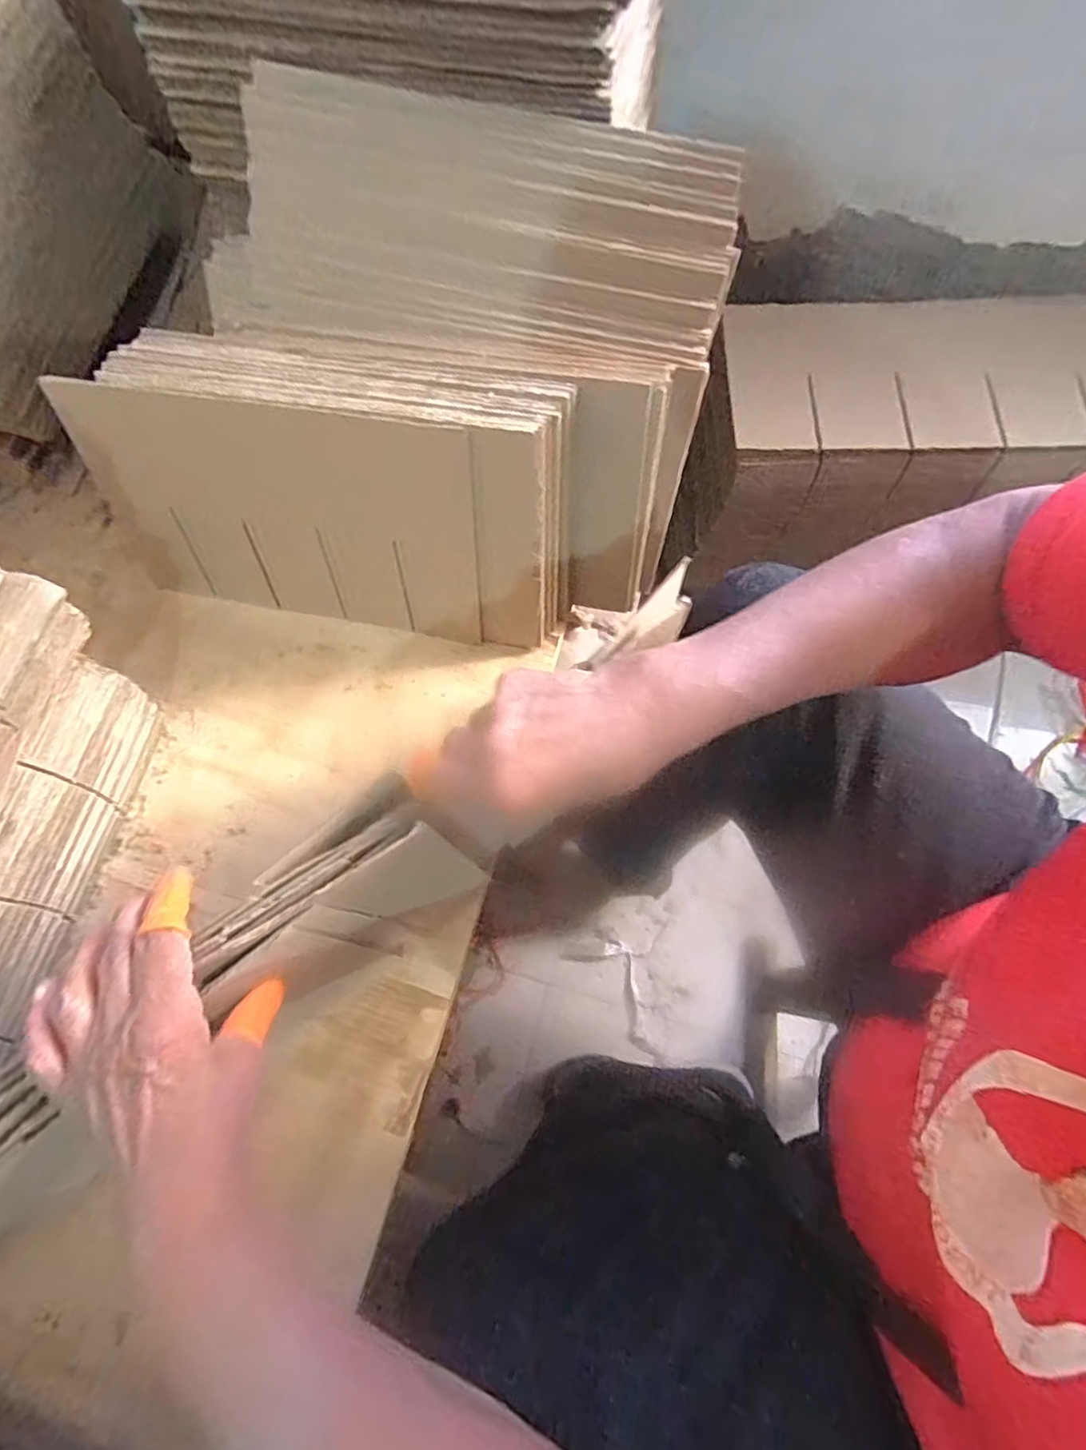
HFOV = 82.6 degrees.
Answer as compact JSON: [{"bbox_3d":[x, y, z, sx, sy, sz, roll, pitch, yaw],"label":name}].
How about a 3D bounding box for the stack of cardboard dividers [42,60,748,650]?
[{"bbox_3d":[-0.123,-0.247,0.506,0.472,0.282,0.259,12,71,6],"label":"stack of cardboard dividers"}]

